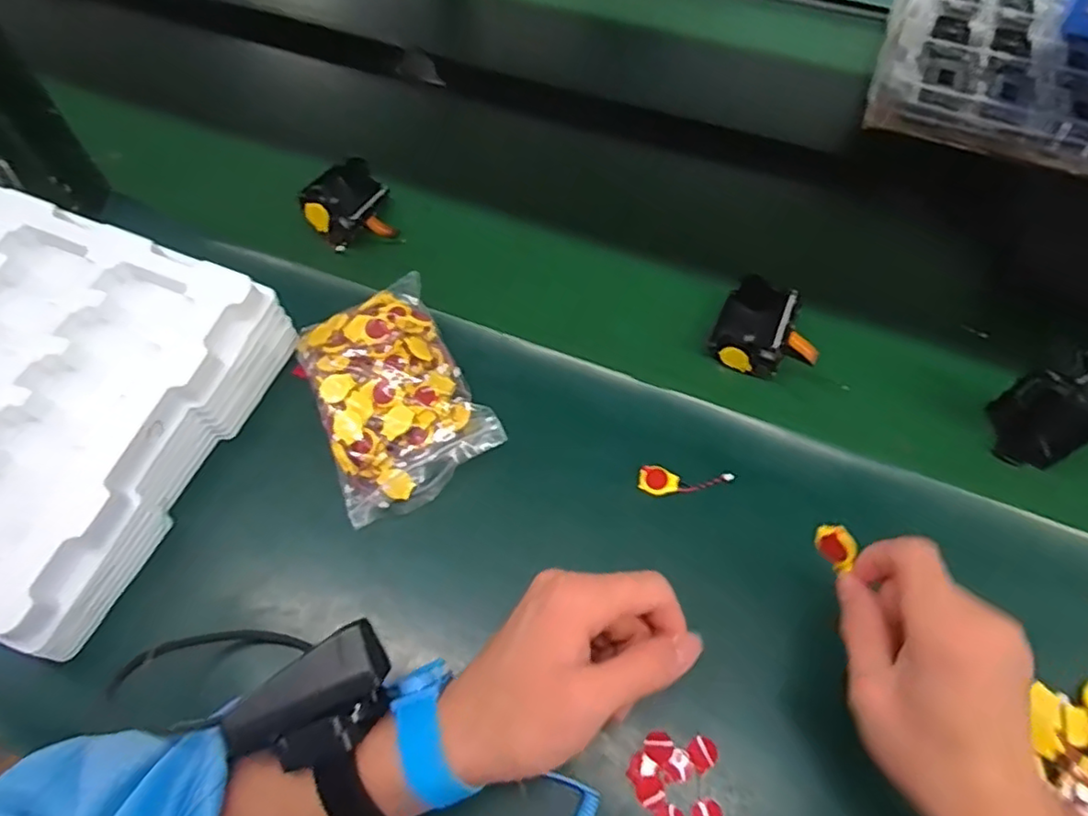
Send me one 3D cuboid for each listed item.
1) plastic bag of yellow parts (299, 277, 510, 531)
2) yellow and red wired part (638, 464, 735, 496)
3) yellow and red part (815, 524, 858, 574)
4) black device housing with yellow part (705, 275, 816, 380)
[{"bbox_3d":[-0.107,-0.012,0.439,0.104,0.035,0.157,-23,61,-14],"label":"plastic bag of yellow parts"},{"bbox_3d":[0.094,0.050,0.420,0.061,0.006,0.019,7,58,4],"label":"yellow and red wired part"},{"bbox_3d":[0.155,0.073,0.334,0.006,0.018,0.023,-2,61,-51],"label":"yellow and red part"},{"bbox_3d":[0.172,-0.059,0.478,0.076,0.038,0.070,24,61,14],"label":"black device housing with yellow part"}]

